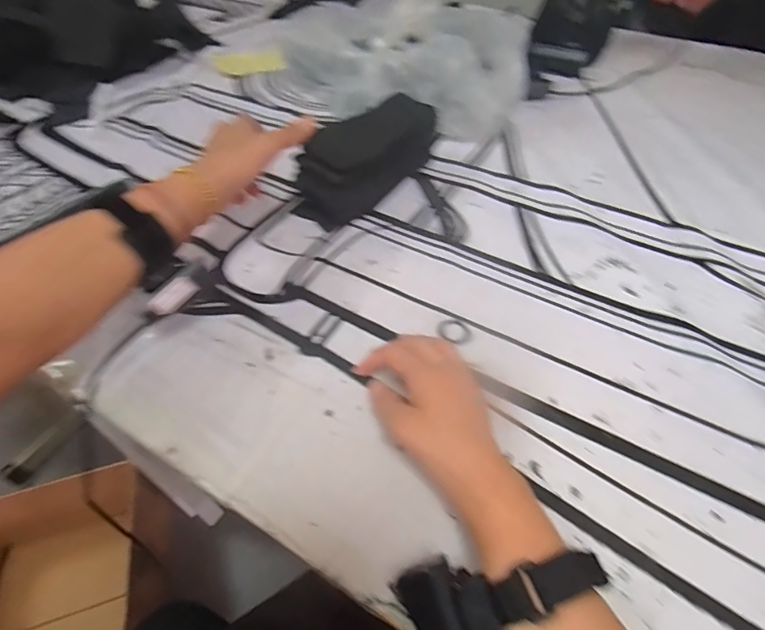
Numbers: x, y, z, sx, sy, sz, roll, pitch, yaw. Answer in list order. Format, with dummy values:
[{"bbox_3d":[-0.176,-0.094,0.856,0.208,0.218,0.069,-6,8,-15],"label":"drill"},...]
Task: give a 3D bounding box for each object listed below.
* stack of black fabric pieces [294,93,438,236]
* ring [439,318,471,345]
[{"bbox_3d":[-0.019,-0.191,0.540,0.087,0.083,0.195,28,57,23],"label":"stack of black fabric pieces"},{"bbox_3d":[0.069,0.015,0.418,0.027,0.004,0.031,-31,56,-21],"label":"ring"}]

